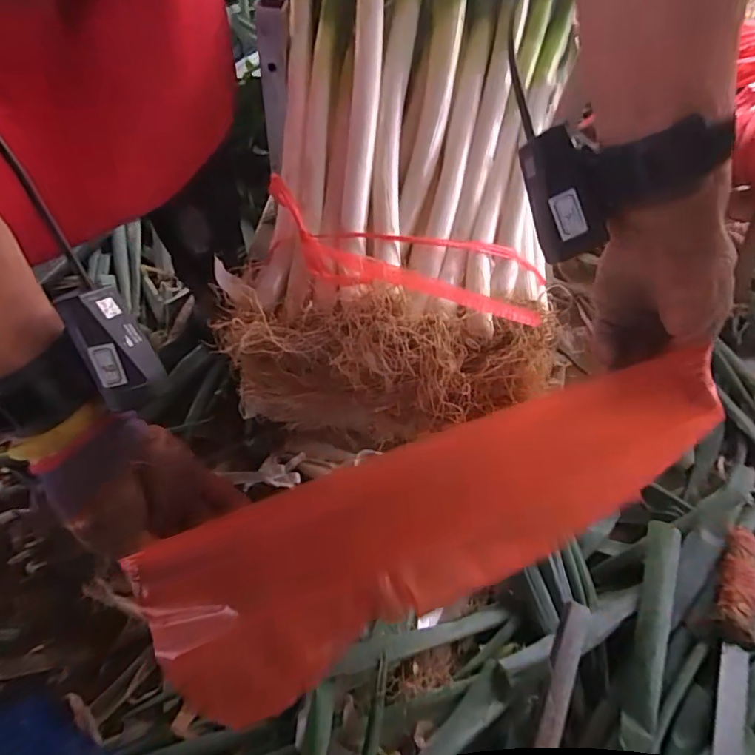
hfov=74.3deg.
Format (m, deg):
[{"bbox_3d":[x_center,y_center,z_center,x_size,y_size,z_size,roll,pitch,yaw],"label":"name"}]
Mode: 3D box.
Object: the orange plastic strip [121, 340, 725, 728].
[{"bbox_3d":[0.038,0.103,0.347,0.368,0.115,0.113,-25,62,0],"label":"orange plastic strip"}]

